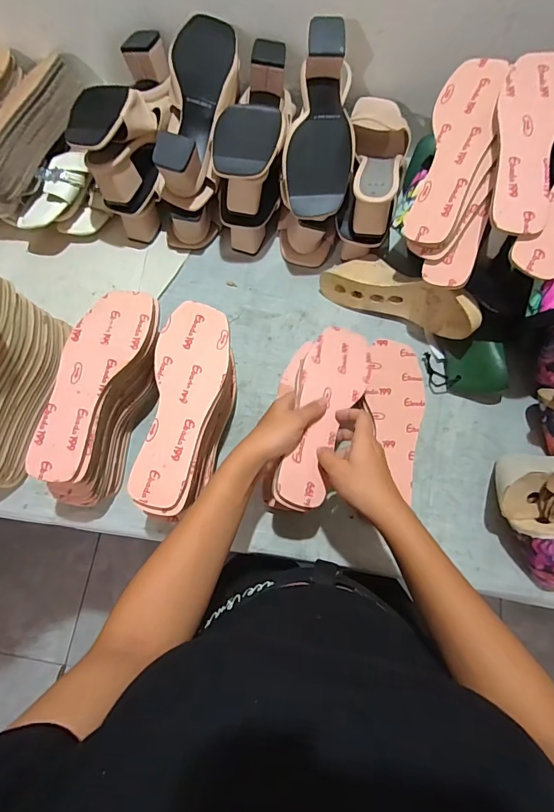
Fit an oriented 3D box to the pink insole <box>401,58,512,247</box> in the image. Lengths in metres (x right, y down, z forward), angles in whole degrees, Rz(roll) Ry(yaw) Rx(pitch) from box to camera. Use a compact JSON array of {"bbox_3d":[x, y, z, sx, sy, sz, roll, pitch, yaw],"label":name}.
[{"bbox_3d":[0.216,-0.310,0.495,0.073,0.009,0.232,12,85,28],"label":"pink insole"}]

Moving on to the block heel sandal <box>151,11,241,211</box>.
[{"bbox_3d":[-0.113,-0.403,0.552,0.097,0.079,0.250,12,96,6],"label":"block heel sandal"}]

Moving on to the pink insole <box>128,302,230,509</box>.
[{"bbox_3d":[-0.112,-0.009,0.469,0.083,0.009,0.235,11,74,6],"label":"pink insole"}]

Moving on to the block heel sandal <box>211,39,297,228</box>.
[{"bbox_3d":[-0.027,-0.388,0.582,0.087,0.100,0.231,8,74,4],"label":"block heel sandal"}]

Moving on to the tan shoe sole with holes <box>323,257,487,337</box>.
[{"bbox_3d":[0.176,-0.162,0.585,0.230,0.086,0.080,26,75,28],"label":"tan shoe sole with holes"}]

